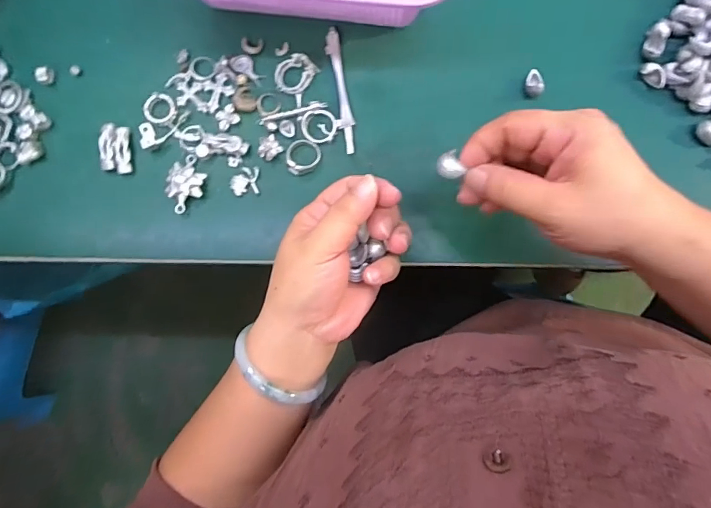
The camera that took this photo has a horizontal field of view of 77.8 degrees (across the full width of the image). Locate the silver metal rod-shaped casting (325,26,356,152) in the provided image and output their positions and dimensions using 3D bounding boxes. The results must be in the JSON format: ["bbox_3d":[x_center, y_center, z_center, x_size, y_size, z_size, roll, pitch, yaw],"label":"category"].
[{"bbox_3d":[-0.011,-0.126,0.338,0.012,0.005,0.099,-10,86,0],"label":"silver metal rod-shaped casting"}]

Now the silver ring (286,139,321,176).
[{"bbox_3d":[-0.039,-0.074,0.332,0.026,0.009,0.027,0,86,0],"label":"silver ring"}]

